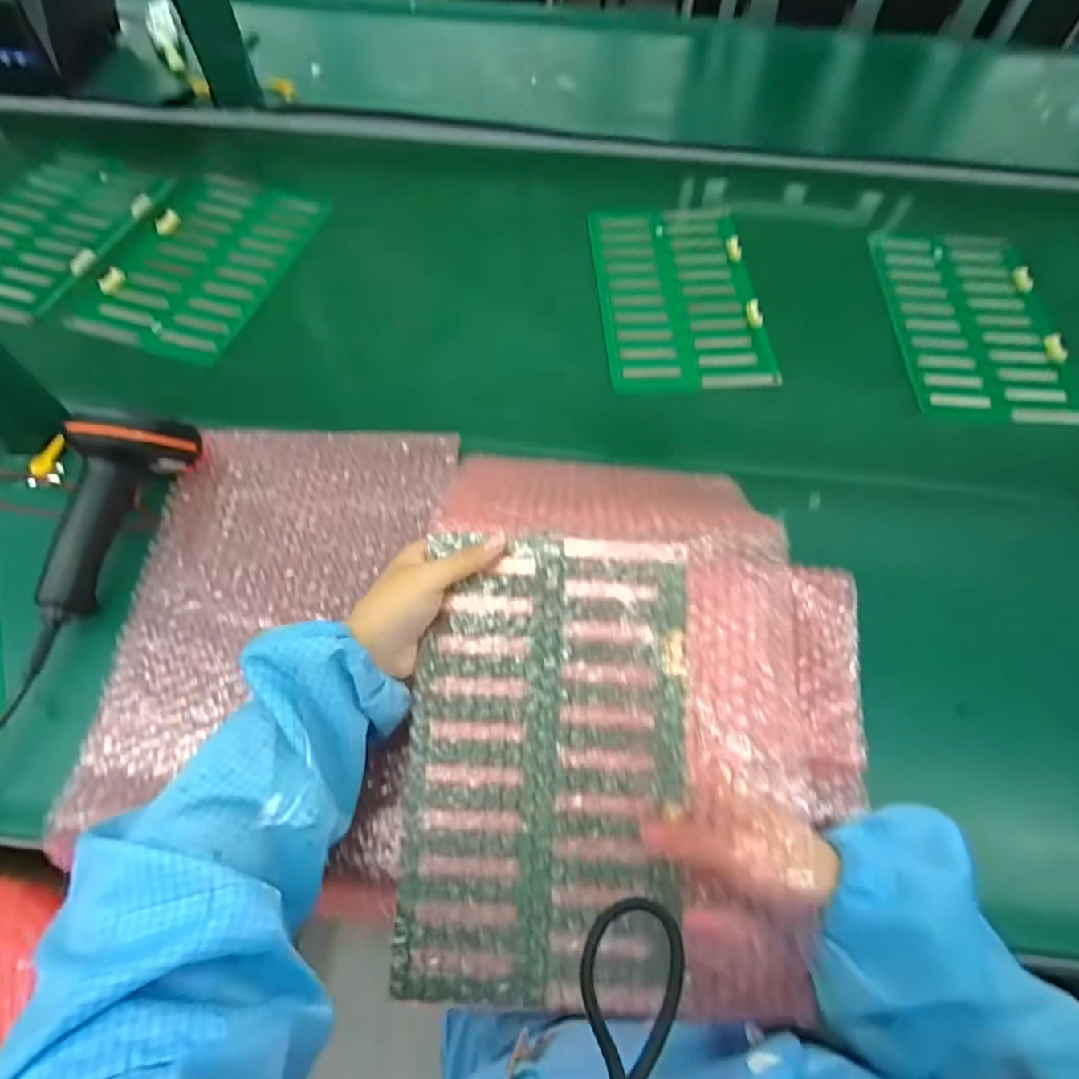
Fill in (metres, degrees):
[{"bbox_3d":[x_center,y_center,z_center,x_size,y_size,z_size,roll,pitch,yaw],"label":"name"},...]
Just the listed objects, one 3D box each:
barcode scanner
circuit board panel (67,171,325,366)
[{"bbox_3d":[-0.343,-0.032,0.480,0.056,0.077,0.183,15,61,7],"label":"barcode scanner"},{"bbox_3d":[-0.379,-0.320,0.691,0.184,0.017,0.290,14,61,7],"label":"circuit board panel"}]

